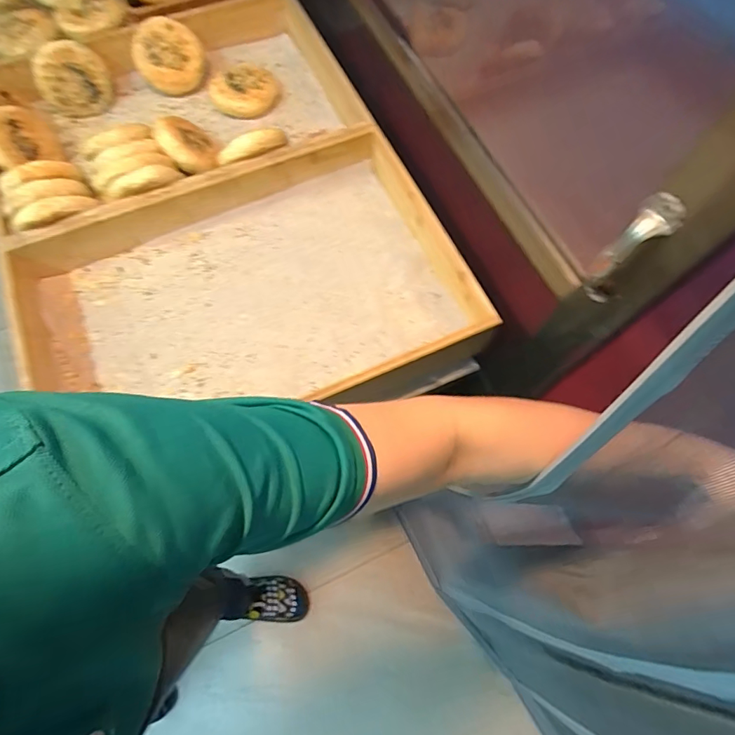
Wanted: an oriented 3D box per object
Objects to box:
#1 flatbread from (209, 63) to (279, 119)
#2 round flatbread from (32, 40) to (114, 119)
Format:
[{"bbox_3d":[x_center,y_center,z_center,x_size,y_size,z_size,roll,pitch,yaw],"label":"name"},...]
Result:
[{"bbox_3d":[-0.236,-0.525,0.873,0.126,0.035,0.102,-2,69,-2],"label":"flatbread"},{"bbox_3d":[-0.555,-0.544,0.869,0.127,0.032,0.122,-9,120,-15],"label":"round flatbread"}]

